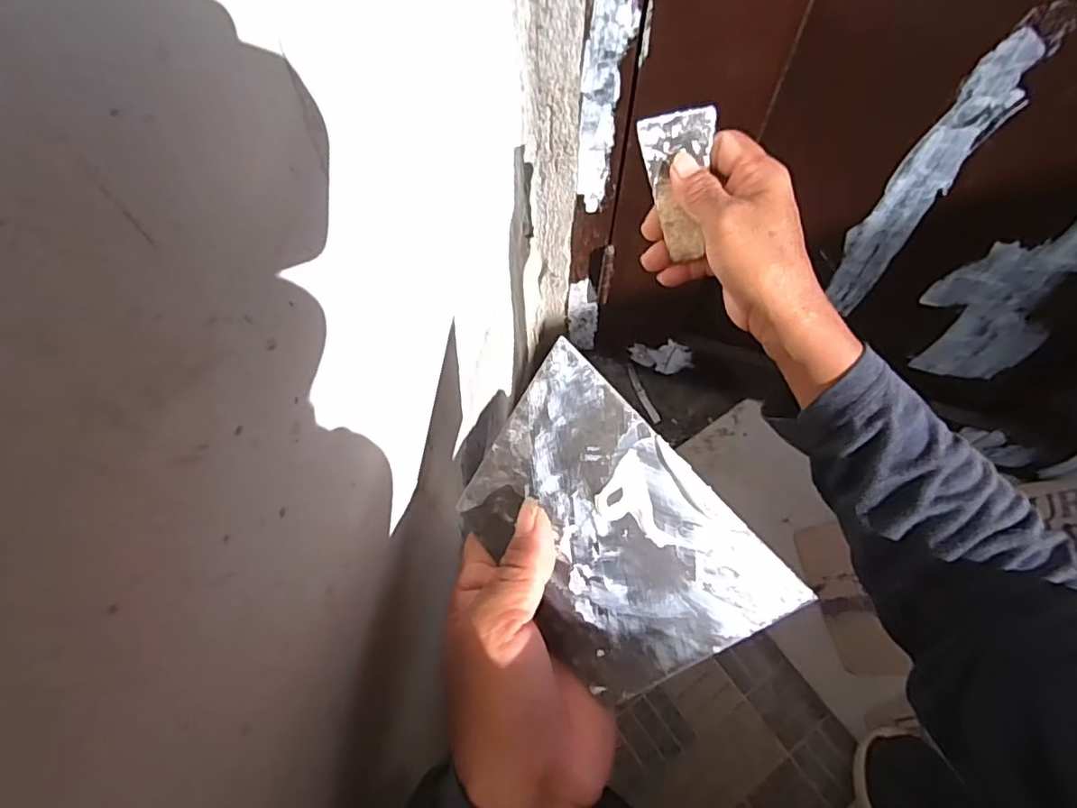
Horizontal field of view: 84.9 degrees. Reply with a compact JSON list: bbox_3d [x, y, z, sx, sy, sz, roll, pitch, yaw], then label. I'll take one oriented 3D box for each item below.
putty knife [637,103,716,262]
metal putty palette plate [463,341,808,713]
[{"bbox_3d":[0.093,-0.144,0.389,0.045,0.089,0.013,-12,22,-6],"label":"putty knife"},{"bbox_3d":[0.026,0.056,0.259,0.097,0.004,0.139,-47,67,14],"label":"metal putty palette plate"}]

